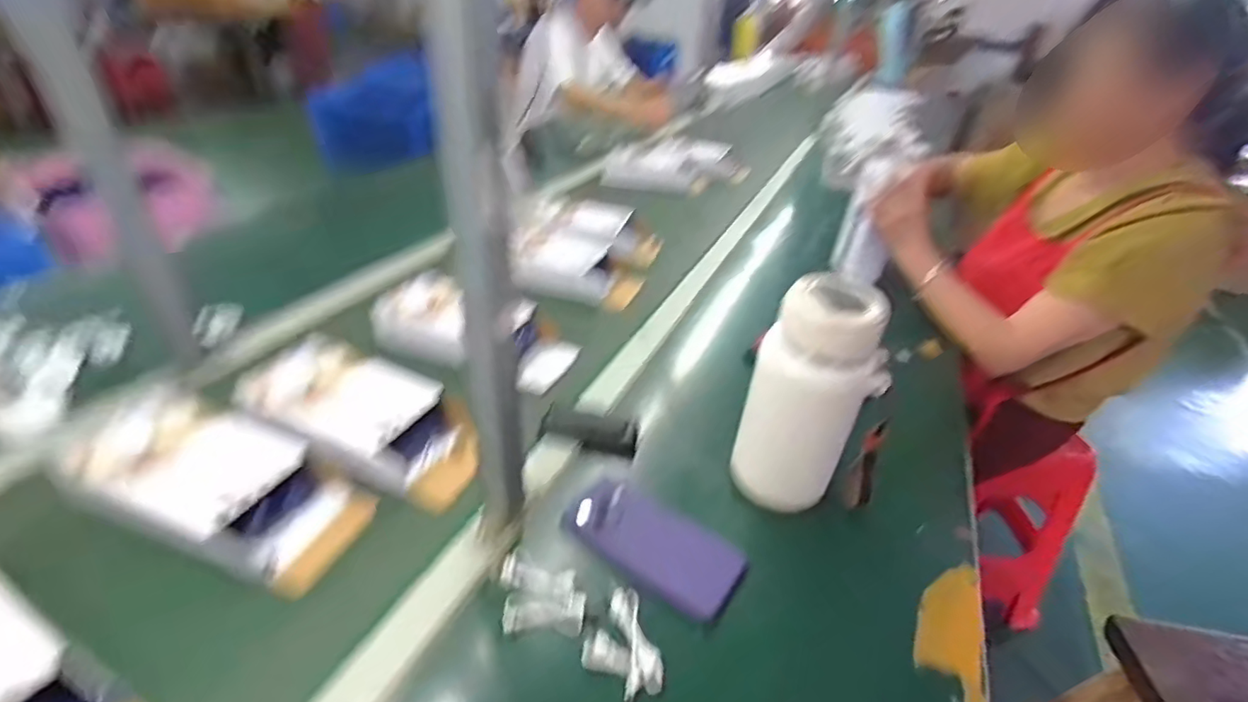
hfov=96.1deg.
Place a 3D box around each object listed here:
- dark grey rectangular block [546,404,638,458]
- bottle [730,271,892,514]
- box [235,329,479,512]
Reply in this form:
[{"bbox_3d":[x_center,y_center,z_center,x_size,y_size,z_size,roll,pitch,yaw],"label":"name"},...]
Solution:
[{"bbox_3d":[-0.034,0.086,0.619,0.096,0.025,0.035,14,36,10],"label":"dark grey rectangular block"},{"bbox_3d":[0.172,0.051,0.529,0.108,0.221,0.078,19,37,17],"label":"bottle"},{"bbox_3d":[-0.270,0.074,0.591,0.252,0.064,0.122,18,37,15],"label":"box"}]

